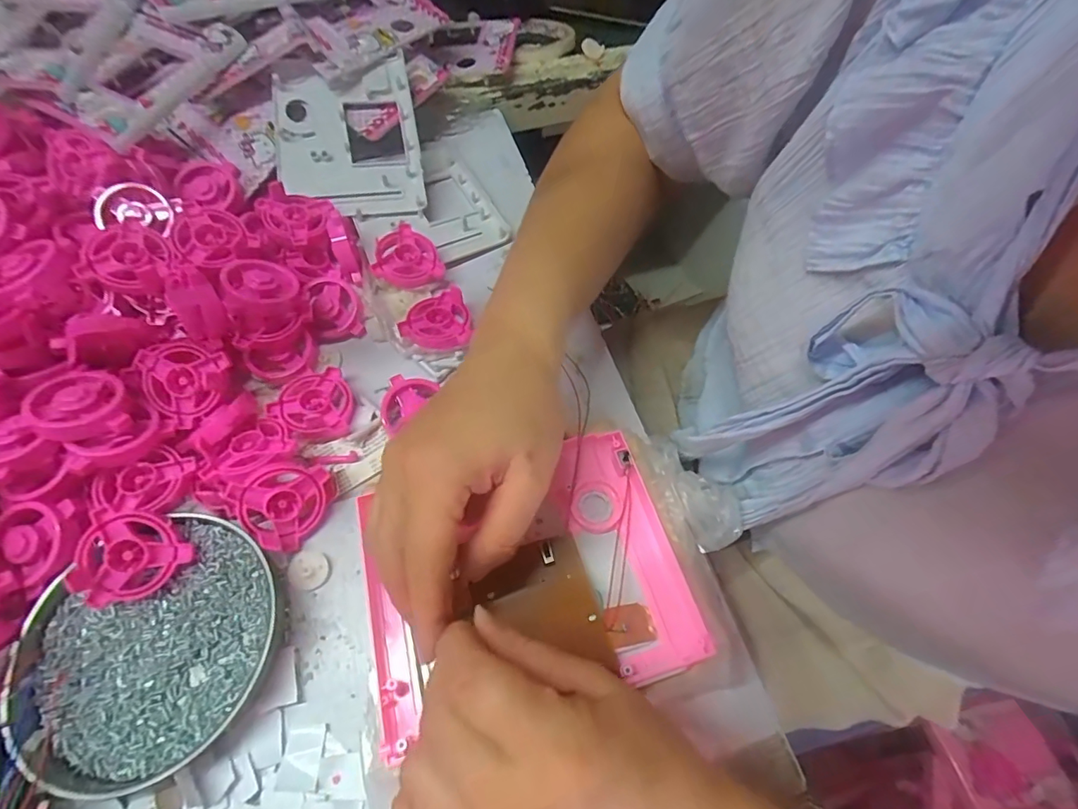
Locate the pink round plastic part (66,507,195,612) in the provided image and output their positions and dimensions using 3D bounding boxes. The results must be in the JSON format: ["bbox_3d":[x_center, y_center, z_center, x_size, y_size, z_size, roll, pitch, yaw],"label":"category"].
[{"bbox_3d":[-0.234,0.090,0.288,0.052,0.014,0.052,2,83,-18],"label":"pink round plastic part"}]

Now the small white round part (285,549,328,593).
[{"bbox_3d":[-0.144,0.103,0.310,0.025,0.008,0.023,0,62,0],"label":"small white round part"}]

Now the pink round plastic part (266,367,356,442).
[{"bbox_3d":[-0.155,0.001,0.349,0.051,0.016,0.051,0,62,0],"label":"pink round plastic part"}]

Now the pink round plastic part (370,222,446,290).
[{"bbox_3d":[-0.105,-0.115,0.404,0.052,0.017,0.052,33,58,-7],"label":"pink round plastic part"}]

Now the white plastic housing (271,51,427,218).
[{"bbox_3d":[-0.166,-0.230,0.433,0.113,0.014,0.136,-9,85,-12],"label":"white plastic housing"}]

